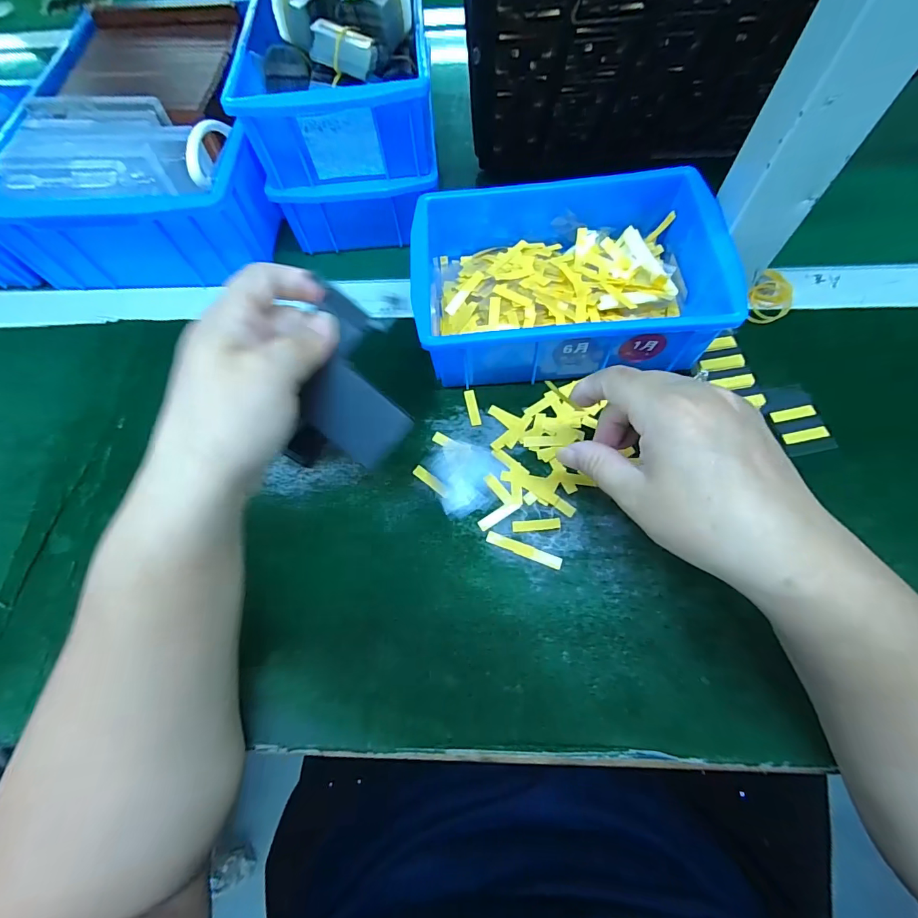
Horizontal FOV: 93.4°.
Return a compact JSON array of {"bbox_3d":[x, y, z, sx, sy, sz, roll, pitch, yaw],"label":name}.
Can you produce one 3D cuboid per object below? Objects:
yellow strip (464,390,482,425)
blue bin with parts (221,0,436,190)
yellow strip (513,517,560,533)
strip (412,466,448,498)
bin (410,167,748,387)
[{"bbox_3d":[0.010,-0.038,0.311,0.008,0.004,0.029,-11,67,-2],"label":"yellow strip"},{"bbox_3d":[-0.089,-0.303,0.328,0.132,0.073,0.186,-4,67,1],"label":"blue bin with parts"},{"bbox_3d":[0.049,0.042,0.273,0.030,0.004,0.007,-4,67,1],"label":"yellow strip"},{"bbox_3d":[-0.018,0.014,0.289,0.029,0.004,0.007,37,73,16],"label":"strip"},{"bbox_3d":[0.072,-0.134,0.311,0.203,0.060,0.151,-3,66,2],"label":"bin"}]

